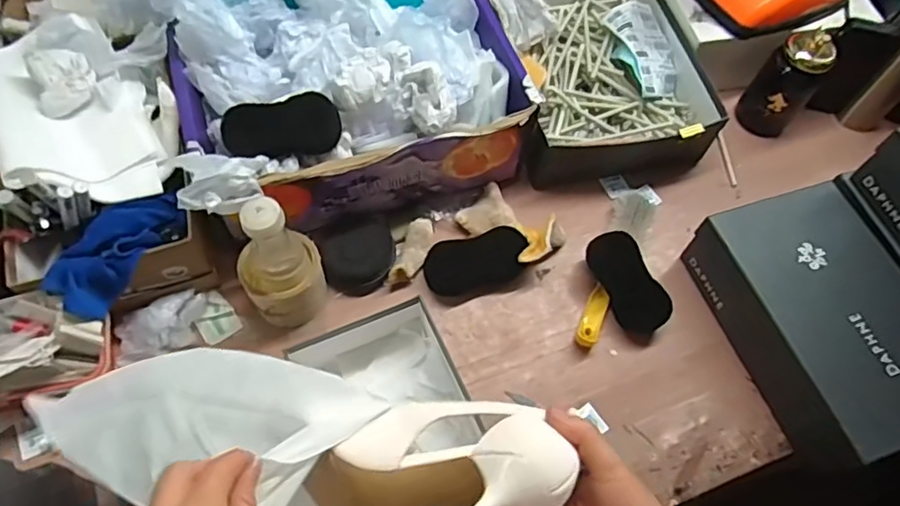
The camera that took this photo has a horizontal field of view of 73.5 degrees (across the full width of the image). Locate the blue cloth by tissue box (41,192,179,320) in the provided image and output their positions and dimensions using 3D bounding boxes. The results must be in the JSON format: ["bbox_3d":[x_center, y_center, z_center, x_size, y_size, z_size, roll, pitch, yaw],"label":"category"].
[{"bbox_3d":[-0.361,-0.006,0.651,0.079,0.037,0.159,20,63,7],"label":"blue cloth by tissue box"}]

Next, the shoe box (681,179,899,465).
[{"bbox_3d":[0.440,0.077,0.709,0.188,0.111,0.288,-16,64,-12],"label":"shoe box"}]

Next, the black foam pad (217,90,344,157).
[{"bbox_3d":[-0.188,-0.141,0.677,0.125,0.008,0.065,-9,105,-17],"label":"black foam pad"}]

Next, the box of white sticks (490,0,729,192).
[{"bbox_3d":[0.206,-0.259,0.870,0.277,0.112,0.323,-12,64,-10],"label":"box of white sticks"}]

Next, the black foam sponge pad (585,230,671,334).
[{"bbox_3d":[0.222,0.036,0.747,0.018,0.066,0.129,-9,70,-59],"label":"black foam sponge pad"}]

